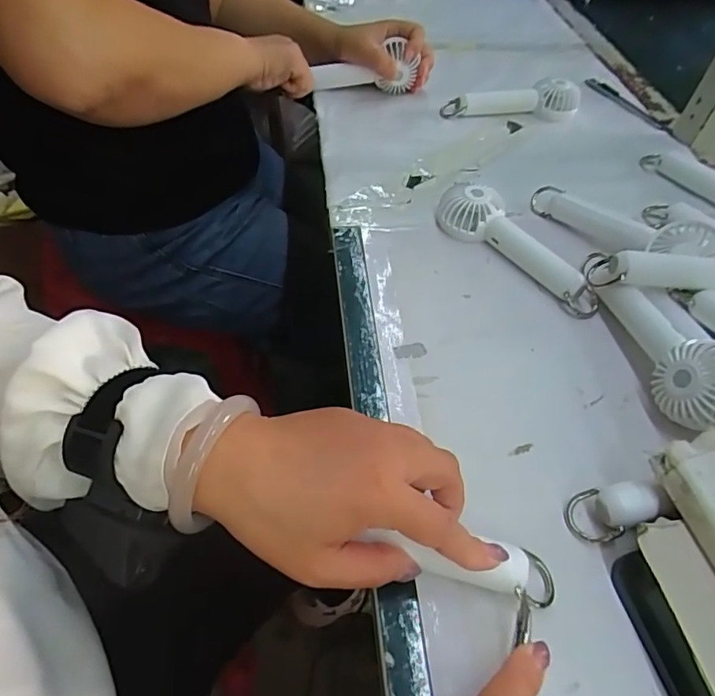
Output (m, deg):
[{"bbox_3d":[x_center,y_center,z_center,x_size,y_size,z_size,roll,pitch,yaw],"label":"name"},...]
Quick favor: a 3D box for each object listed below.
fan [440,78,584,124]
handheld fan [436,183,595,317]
[{"bbox_3d":[0.183,-0.286,0.601,0.165,0.031,0.040,-6,52,-9],"label":"fan"},{"bbox_3d":[0.135,-0.091,0.439,0.166,0.034,0.044,38,59,24],"label":"handheld fan"}]

